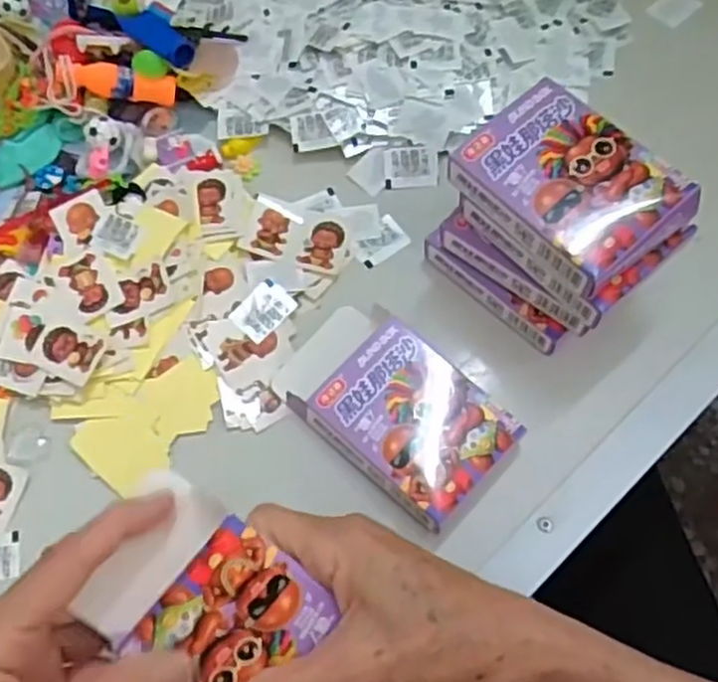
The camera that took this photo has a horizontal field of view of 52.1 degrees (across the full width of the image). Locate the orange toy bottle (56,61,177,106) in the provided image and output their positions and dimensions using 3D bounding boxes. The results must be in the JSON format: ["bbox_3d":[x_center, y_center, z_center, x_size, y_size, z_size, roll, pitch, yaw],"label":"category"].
[{"bbox_3d":[-0.150,-0.160,0.457,0.069,0.017,0.016,5,66,-20],"label":"orange toy bottle"}]

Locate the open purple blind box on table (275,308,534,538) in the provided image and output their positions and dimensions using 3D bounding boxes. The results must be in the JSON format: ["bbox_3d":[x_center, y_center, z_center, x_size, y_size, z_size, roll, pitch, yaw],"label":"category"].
[{"bbox_3d":[0.016,0.032,0.378,0.121,0.027,0.069,41,75,17],"label":"open purple blind box on table"}]

